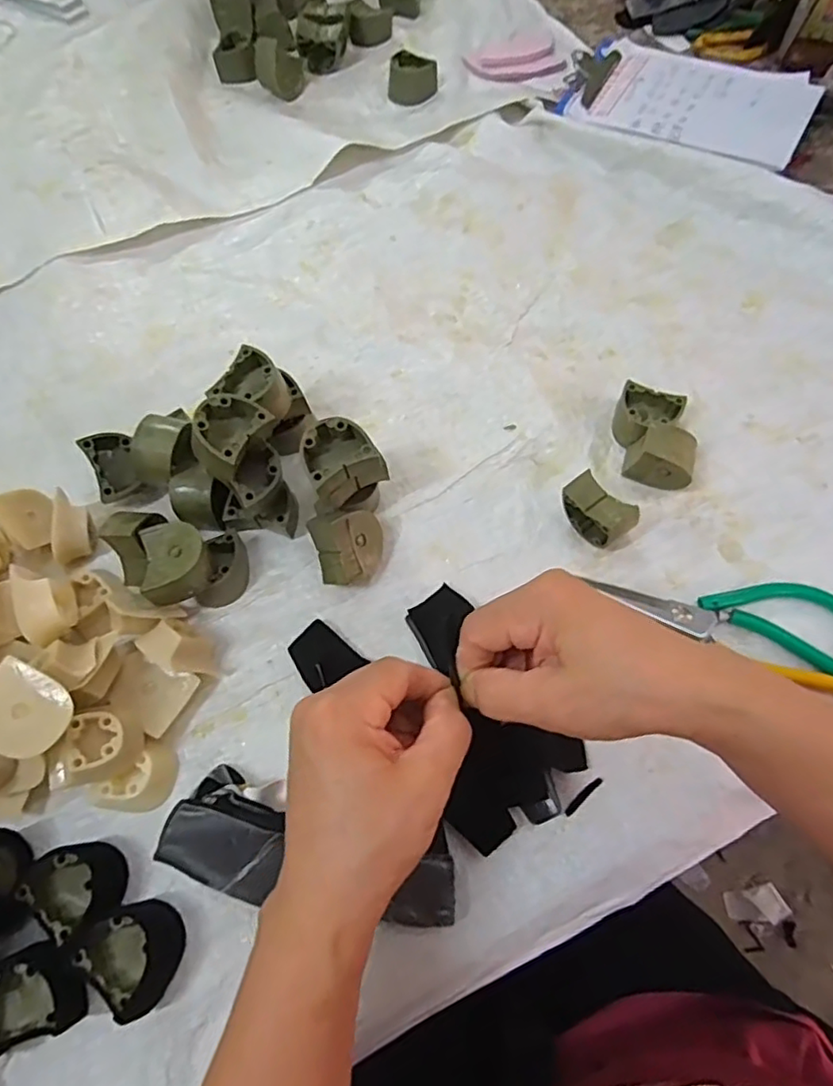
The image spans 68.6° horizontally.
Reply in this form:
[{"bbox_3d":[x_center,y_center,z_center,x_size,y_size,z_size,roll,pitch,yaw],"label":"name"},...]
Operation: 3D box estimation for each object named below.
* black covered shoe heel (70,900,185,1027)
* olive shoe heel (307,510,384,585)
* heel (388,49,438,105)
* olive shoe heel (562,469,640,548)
[{"bbox_3d":[-0.147,0.214,0.322,0.049,0.029,0.039,37,70,18],"label":"black covered shoe heel"},{"bbox_3d":[-0.043,0.005,0.409,0.045,0.046,0.037,-20,65,-7],"label":"olive shoe heel"},{"bbox_3d":[-0.004,-0.492,0.645,0.047,0.028,0.037,10,64,6],"label":"heel"},{"bbox_3d":[0.121,-0.021,0.412,0.024,0.037,0.049,-36,68,-15],"label":"olive shoe heel"}]

